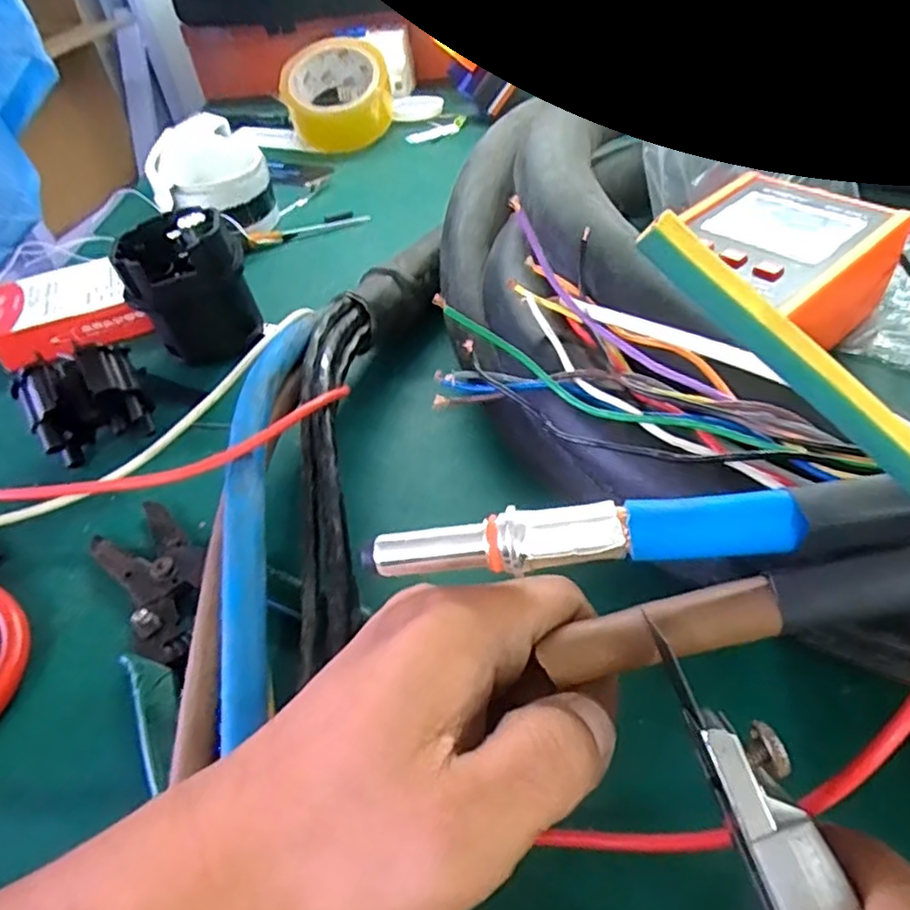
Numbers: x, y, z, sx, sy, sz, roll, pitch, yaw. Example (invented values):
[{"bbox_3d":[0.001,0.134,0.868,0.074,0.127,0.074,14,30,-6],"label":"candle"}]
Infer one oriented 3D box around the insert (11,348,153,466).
[{"bbox_3d":[-0.197,-0.027,0.360,0.059,0.054,0.040,-24,47,-15],"label":"insert"}]

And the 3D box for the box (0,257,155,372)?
[{"bbox_3d":[-0.264,-0.097,0.460,0.094,0.033,0.072,-19,46,-11],"label":"box"}]

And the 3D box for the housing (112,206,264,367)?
[{"bbox_3d":[-0.167,-0.108,0.422,0.071,0.078,0.069,-23,47,-15],"label":"housing"}]

